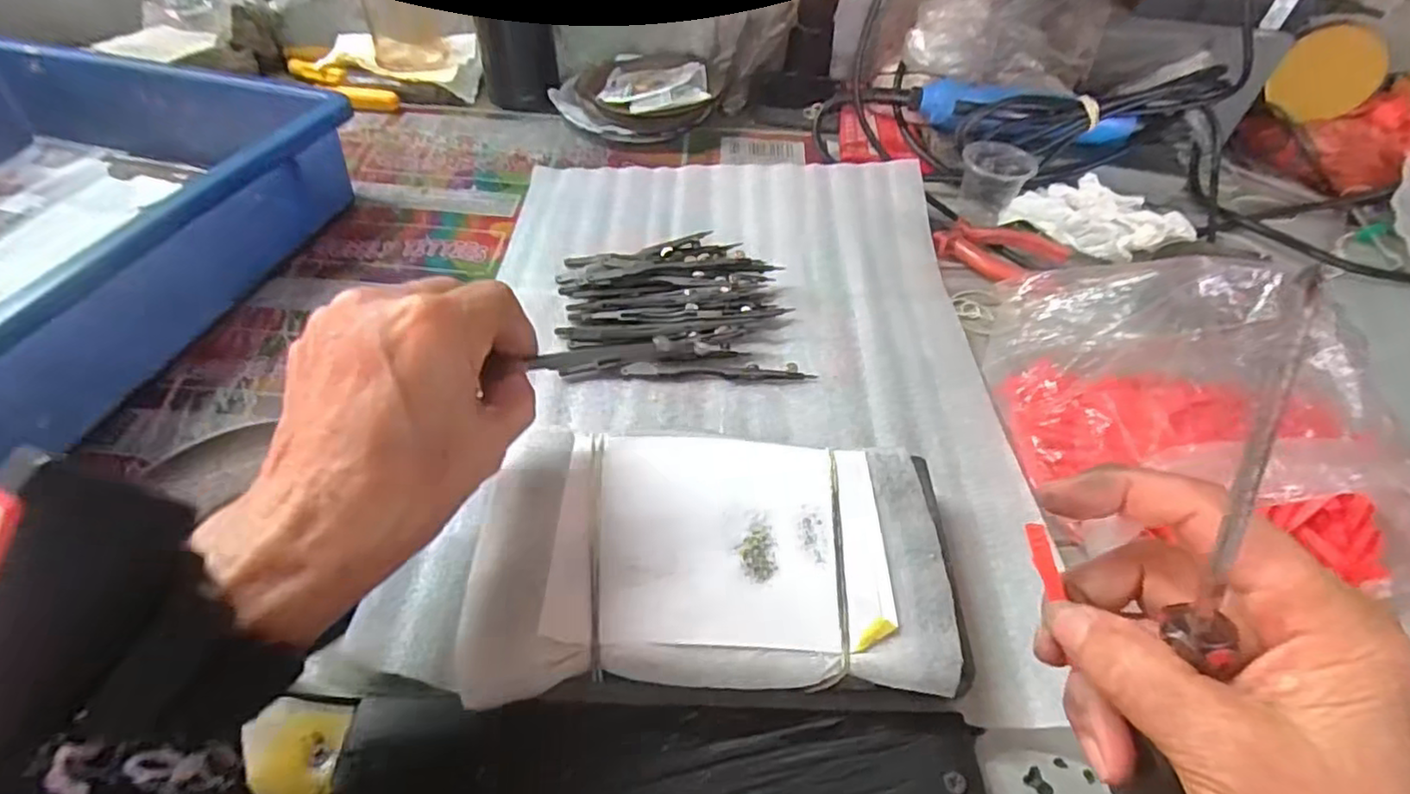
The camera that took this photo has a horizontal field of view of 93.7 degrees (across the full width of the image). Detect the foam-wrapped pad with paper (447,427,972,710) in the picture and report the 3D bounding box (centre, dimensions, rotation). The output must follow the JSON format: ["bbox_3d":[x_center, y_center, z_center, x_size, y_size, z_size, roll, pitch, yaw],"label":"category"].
[{"bbox_3d":[0.004,0.069,0.278,0.186,0.032,0.110,0,47,-3],"label":"foam-wrapped pad with paper"}]

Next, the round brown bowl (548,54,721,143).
[{"bbox_3d":[-0.052,-0.268,0.577,0.117,0.034,0.131,32,53,24],"label":"round brown bowl"}]

